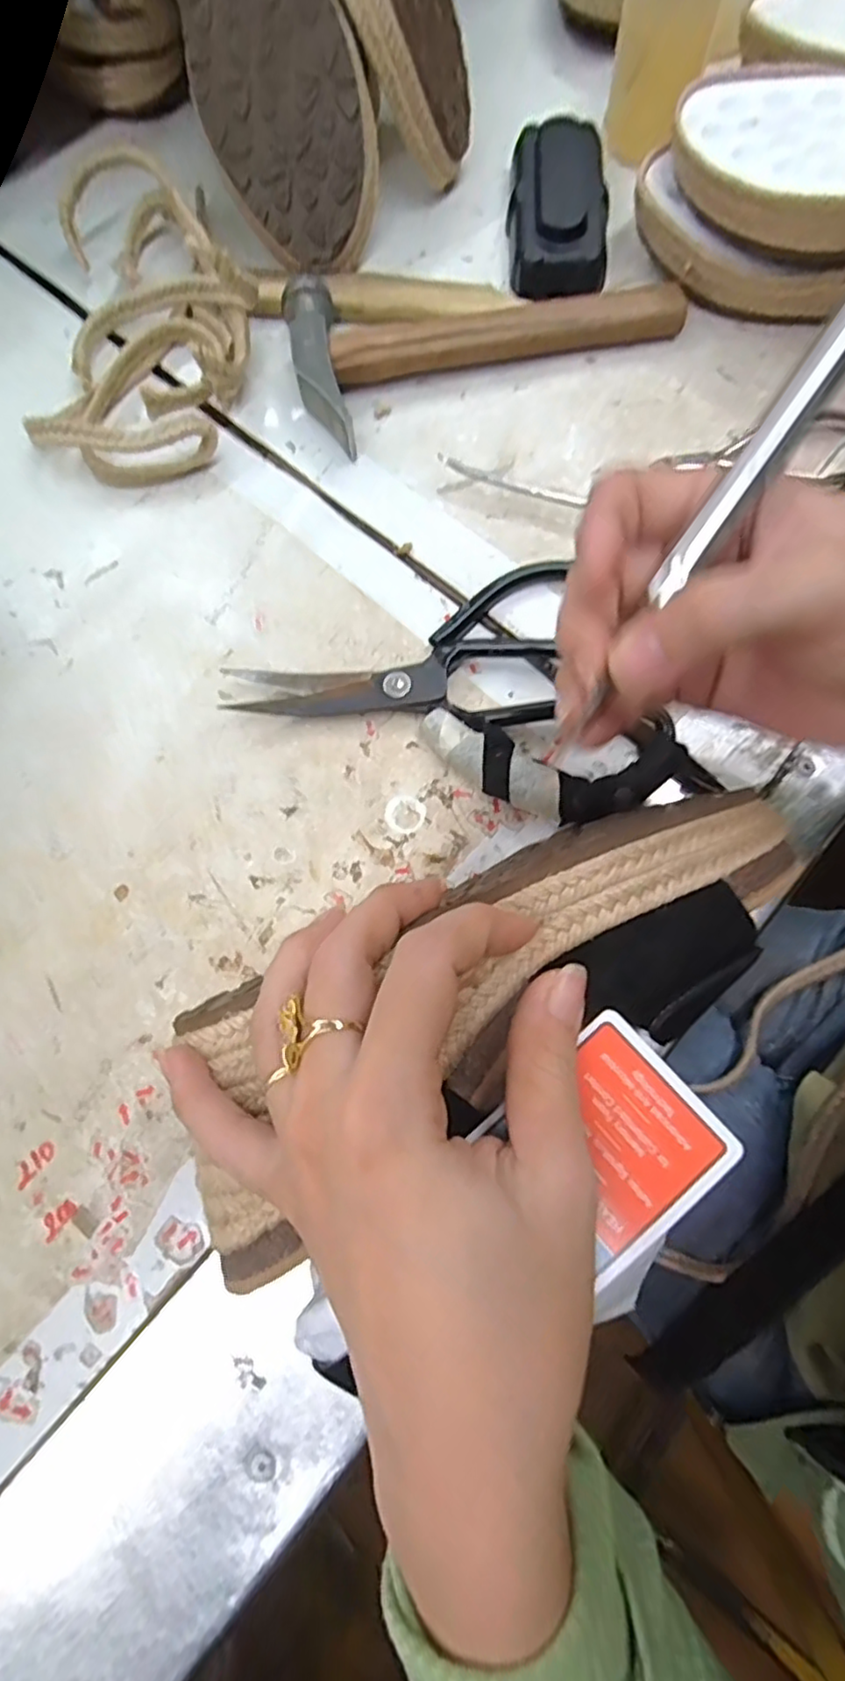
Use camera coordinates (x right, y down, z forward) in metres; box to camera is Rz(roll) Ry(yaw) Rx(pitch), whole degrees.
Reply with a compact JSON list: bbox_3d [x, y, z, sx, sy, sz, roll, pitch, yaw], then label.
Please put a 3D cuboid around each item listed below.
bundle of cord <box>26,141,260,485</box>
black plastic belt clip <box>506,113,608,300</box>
[{"bbox_3d":[-0.143,-0.280,0.341,0.102,0.034,0.196,-4,75,1],"label":"bundle of cord"},{"bbox_3d":[0.073,-0.341,0.352,0.051,0.022,0.105,4,75,3],"label":"black plastic belt clip"}]

